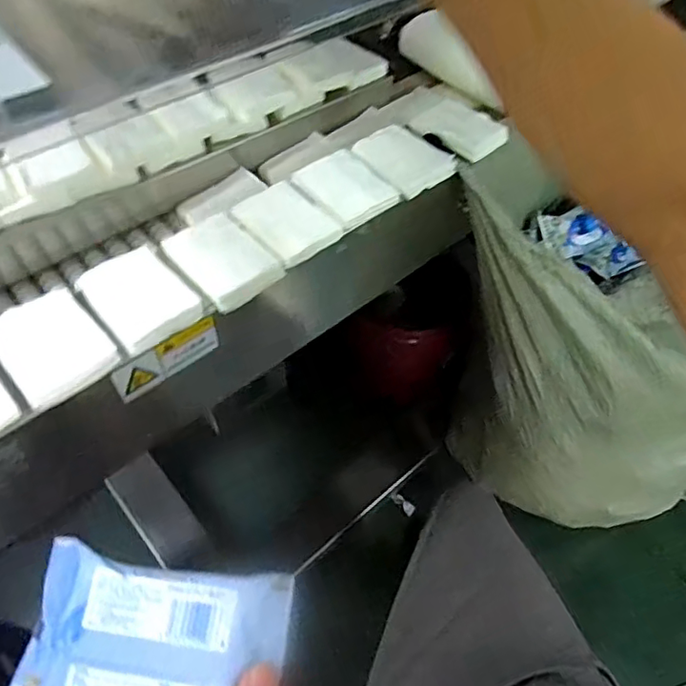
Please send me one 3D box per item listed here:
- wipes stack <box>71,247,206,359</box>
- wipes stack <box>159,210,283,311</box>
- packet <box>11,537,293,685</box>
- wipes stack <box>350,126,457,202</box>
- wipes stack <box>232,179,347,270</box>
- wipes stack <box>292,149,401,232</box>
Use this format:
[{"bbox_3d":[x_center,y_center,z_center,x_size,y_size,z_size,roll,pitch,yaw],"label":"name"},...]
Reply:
[{"bbox_3d":[-0.188,-0.045,0.517,0.076,0.015,0.107,-33,62,-25],"label":"wipes stack"},{"bbox_3d":[-0.118,-0.084,0.552,0.075,0.014,0.113,-34,62,-25],"label":"wipes stack"},{"bbox_3d":[-0.103,0.161,0.308,0.136,0.028,0.080,8,53,2],"label":"packet"},{"bbox_3d":[0.068,-0.211,0.643,0.083,0.015,0.102,-32,62,-25],"label":"wipes stack"},{"bbox_3d":[-0.060,-0.126,0.582,0.075,0.011,0.105,-31,61,-24],"label":"wipes stack"},{"bbox_3d":[0.001,-0.170,0.615,0.081,0.012,0.105,-33,62,-25],"label":"wipes stack"}]

